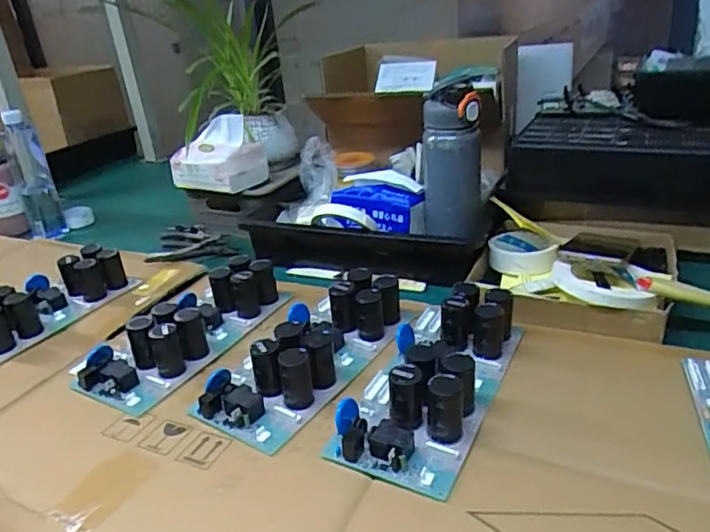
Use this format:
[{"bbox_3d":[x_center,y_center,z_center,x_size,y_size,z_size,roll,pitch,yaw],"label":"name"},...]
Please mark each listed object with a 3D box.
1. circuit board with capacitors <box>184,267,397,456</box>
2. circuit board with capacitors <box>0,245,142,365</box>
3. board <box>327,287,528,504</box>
[{"bbox_3d":[-0.051,0.080,0.593,0.112,0.054,0.247,11,31,30],"label":"circuit board with capacitors"},{"bbox_3d":[-0.420,0.049,0.728,0.111,0.062,0.249,12,31,31],"label":"circuit board with capacitors"},{"bbox_3d":[0.072,0.095,0.538,0.115,0.057,0.242,9,30,27],"label":"board"}]

